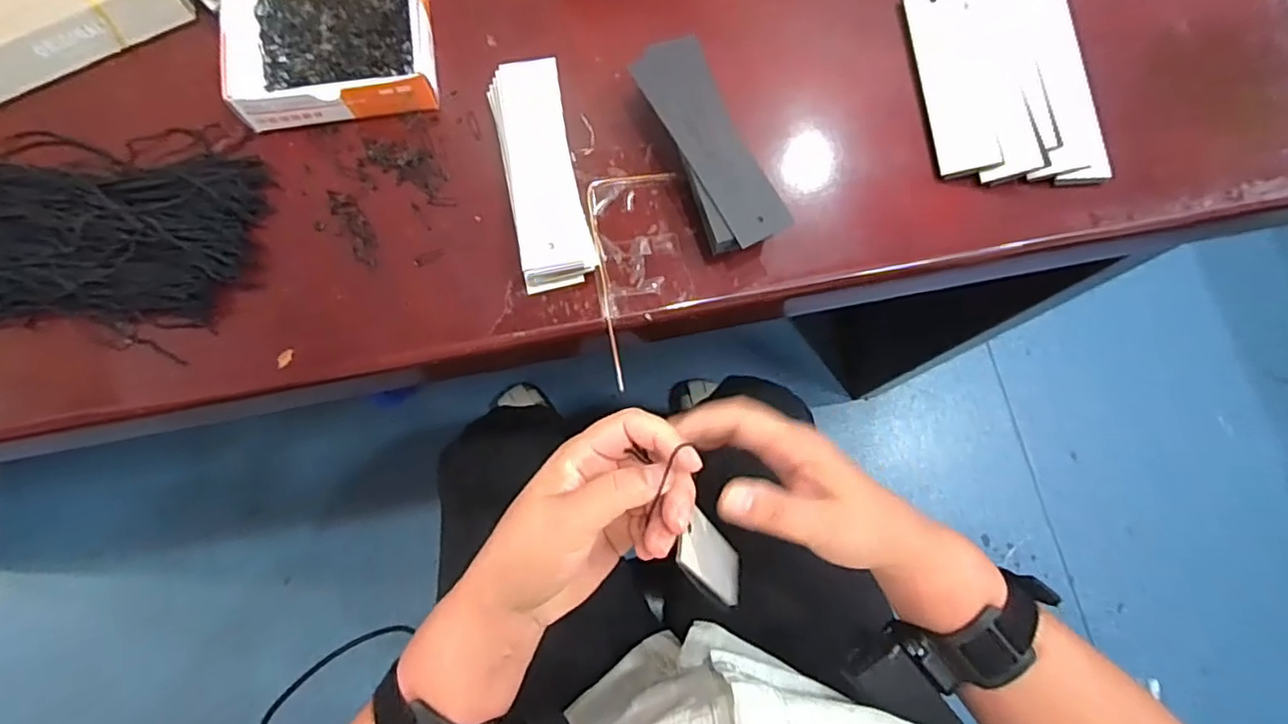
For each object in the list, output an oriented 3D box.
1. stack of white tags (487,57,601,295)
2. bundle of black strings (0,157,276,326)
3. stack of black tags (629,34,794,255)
[{"bbox_3d":[-0.057,-0.106,0.354,0.040,0.027,0.127,-12,78,-4],"label":"stack of white tags"},{"bbox_3d":[-0.368,-0.059,0.342,0.299,0.029,0.100,-8,78,-3],"label":"bundle of black strings"},{"bbox_3d":[0.034,-0.119,0.359,0.044,0.037,0.128,-22,79,-6],"label":"stack of black tags"}]

